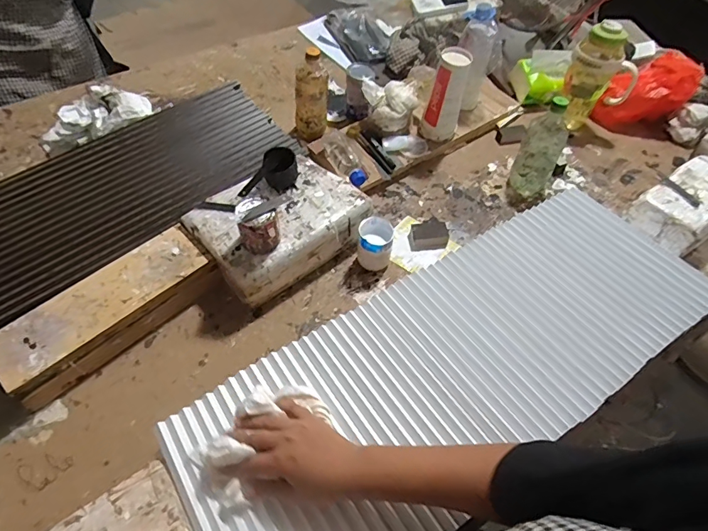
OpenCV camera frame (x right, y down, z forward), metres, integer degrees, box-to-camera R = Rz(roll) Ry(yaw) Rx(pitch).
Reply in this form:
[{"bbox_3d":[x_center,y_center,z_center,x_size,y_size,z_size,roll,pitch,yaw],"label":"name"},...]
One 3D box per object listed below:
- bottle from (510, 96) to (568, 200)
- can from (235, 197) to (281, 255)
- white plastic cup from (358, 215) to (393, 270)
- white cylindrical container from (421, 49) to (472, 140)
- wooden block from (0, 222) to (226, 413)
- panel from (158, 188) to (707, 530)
[{"bbox_3d":[0.380,-0.240,0.897,0.081,0.179,0.070,38,62,20],"label":"bottle"},{"bbox_3d":[-0.149,-0.059,0.703,0.060,0.078,0.057,2,56,-2],"label":"can"},{"bbox_3d":[0.038,-0.035,0.805,0.061,0.088,0.061,2,56,-2],"label":"white plastic cup"},{"bbox_3d":[0.193,-0.356,0.936,0.076,0.175,0.070,2,56,-2],"label":"white cylindrical container"},{"bbox_3d":[-0.384,0.071,0.708,0.120,0.078,0.324,39,60,22],"label":"wooden block"},{"bbox_3d":[0.166,0.110,0.600,0.731,0.032,0.284,-28,59,-23],"label":"panel"}]

